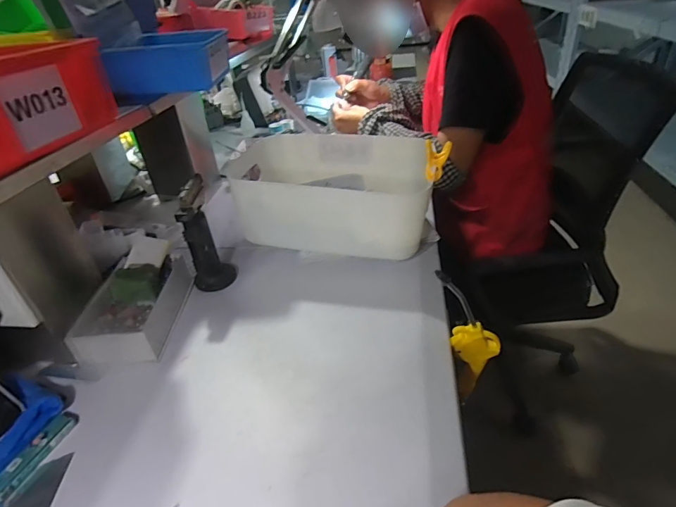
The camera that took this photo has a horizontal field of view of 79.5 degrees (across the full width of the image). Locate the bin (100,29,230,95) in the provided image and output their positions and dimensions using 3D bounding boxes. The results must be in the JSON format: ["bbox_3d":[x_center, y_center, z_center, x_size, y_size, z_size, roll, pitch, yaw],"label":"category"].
[{"bbox_3d":[-0.248,-0.296,0.628,0.152,0.069,0.135,-3,35,5],"label":"bin"}]

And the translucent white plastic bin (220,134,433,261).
[{"bbox_3d":[-0.017,-0.091,0.655,0.307,0.126,0.214,5,36,16],"label":"translucent white plastic bin"}]

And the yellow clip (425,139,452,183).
[{"bbox_3d":[0.136,-0.127,0.554,0.033,0.051,0.020,2,35,12],"label":"yellow clip"}]

